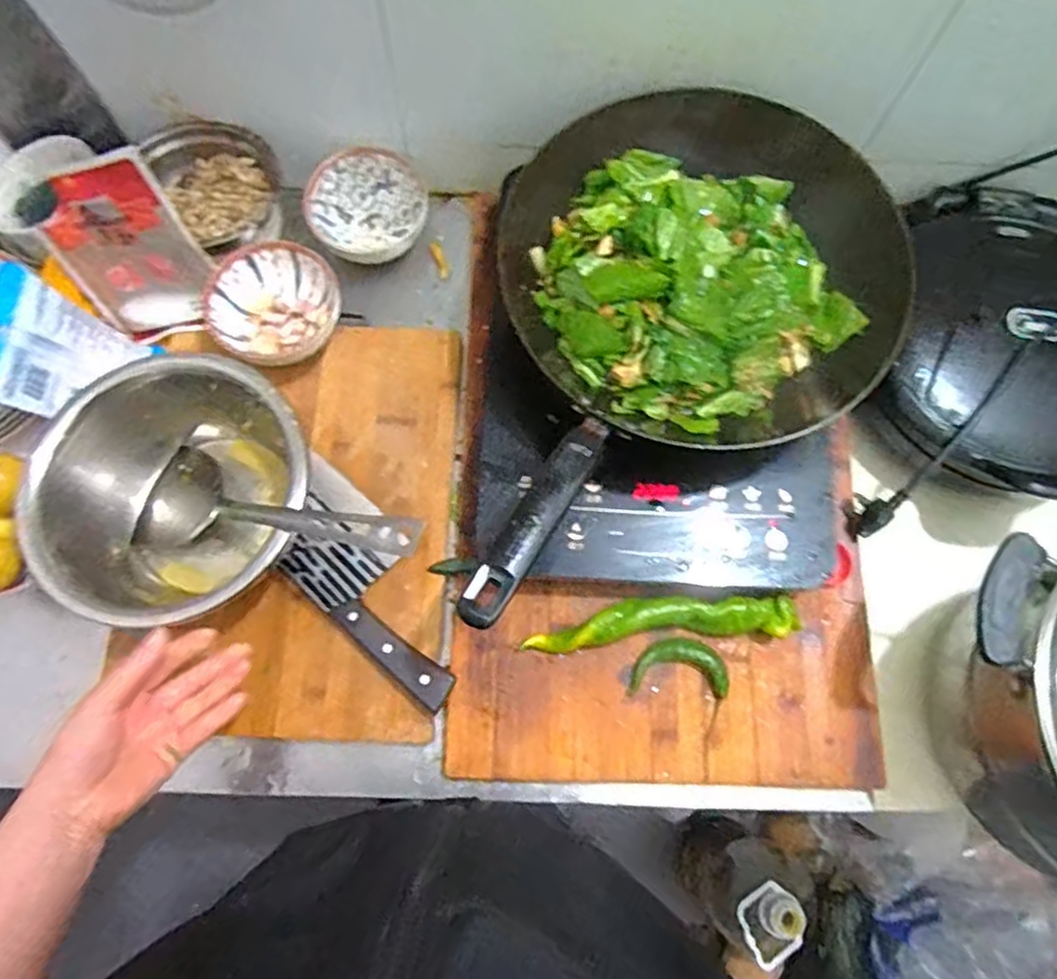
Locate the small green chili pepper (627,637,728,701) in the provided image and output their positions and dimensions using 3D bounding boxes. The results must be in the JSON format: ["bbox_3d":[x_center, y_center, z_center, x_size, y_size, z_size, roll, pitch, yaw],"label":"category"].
[{"bbox_3d":[0.128,0.150,0.585,0.081,0.020,0.049,4,73,-1],"label":"small green chili pepper"}]

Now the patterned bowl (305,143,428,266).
[{"bbox_3d":[-0.161,-0.280,0.705,0.111,0.065,0.107,0,73,-2],"label":"patterned bowl"}]

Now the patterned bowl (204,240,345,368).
[{"bbox_3d":[-0.230,-0.169,0.644,0.113,0.047,0.114,0,73,-2],"label":"patterned bowl"}]

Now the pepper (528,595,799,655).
[{"bbox_3d":[0.112,0.113,0.588,0.223,0.036,0.037,-3,73,-3],"label":"pepper"}]

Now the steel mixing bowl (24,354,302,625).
[{"bbox_3d":[-0.279,-0.001,0.566,0.208,0.099,0.193,0,73,-2],"label":"steel mixing bowl"}]

